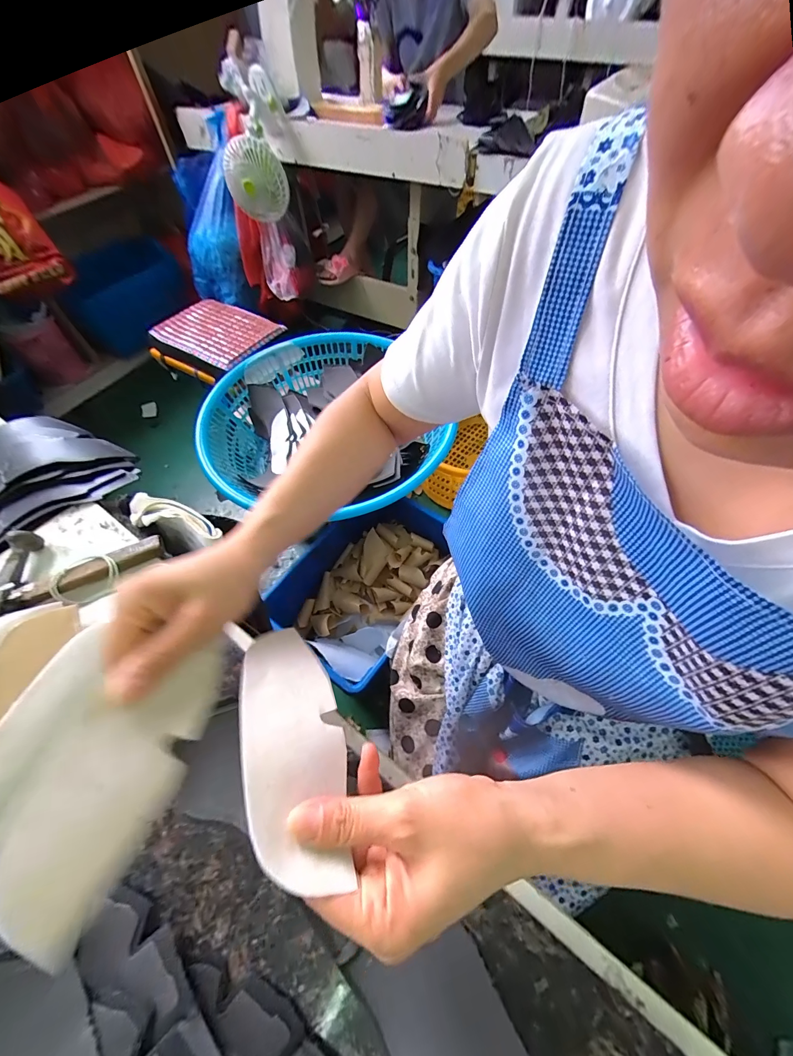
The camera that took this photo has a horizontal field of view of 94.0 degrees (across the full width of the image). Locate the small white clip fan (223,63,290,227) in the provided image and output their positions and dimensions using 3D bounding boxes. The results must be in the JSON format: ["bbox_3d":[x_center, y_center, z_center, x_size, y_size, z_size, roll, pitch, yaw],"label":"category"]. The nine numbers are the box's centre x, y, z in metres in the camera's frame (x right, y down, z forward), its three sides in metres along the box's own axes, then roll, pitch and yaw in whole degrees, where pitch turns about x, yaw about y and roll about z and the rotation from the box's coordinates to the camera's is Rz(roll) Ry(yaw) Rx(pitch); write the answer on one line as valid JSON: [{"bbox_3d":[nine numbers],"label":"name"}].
[{"bbox_3d":[-0.435,-1.126,1.126,0.192,0.328,0.245,-16,59,-8],"label":"small white clip fan"}]

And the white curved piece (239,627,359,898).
[{"bbox_3d":[-0.066,0.126,0.232,0.059,0.010,0.156,6,34,-30],"label":"white curved piece"}]

